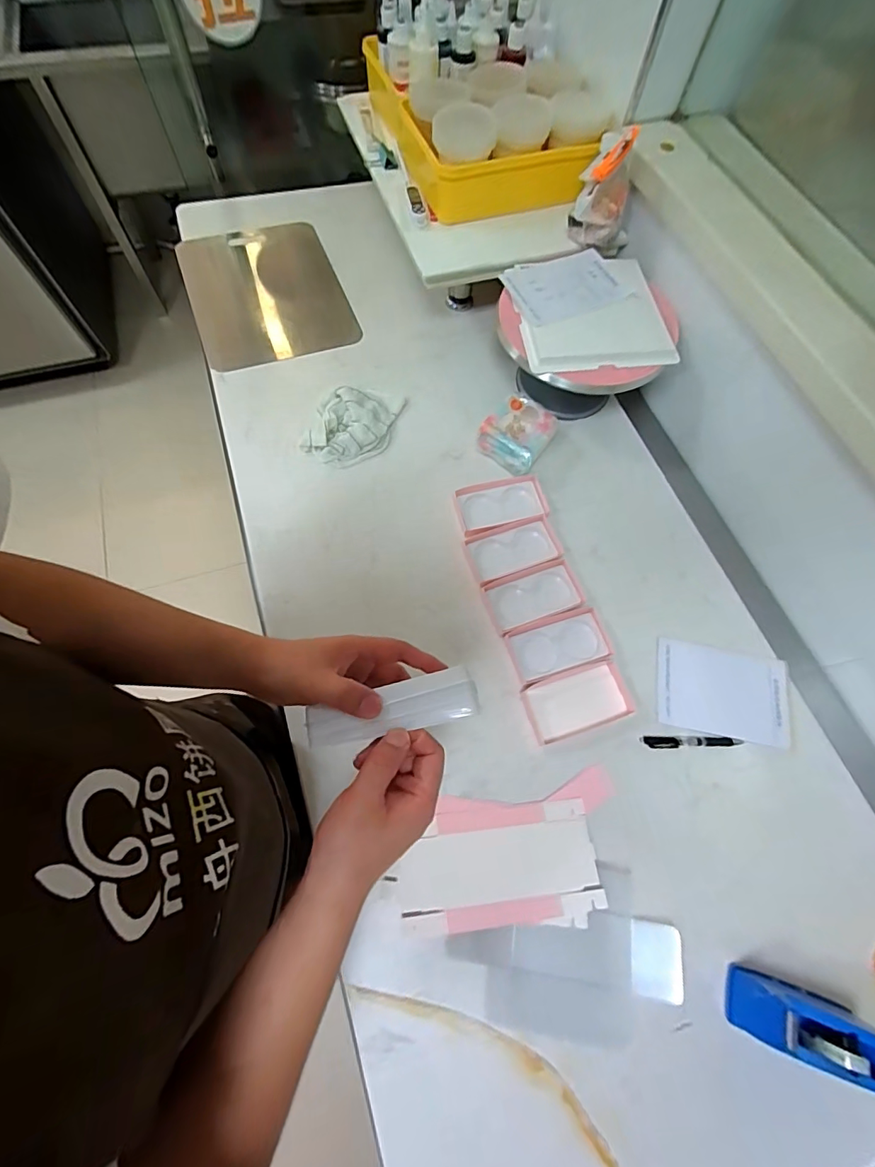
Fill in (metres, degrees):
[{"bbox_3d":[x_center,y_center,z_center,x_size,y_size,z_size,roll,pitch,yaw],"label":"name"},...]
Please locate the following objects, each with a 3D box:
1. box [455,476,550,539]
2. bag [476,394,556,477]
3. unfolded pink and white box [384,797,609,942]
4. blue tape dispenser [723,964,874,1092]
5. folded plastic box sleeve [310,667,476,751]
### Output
[{"bbox_3d":[0.106,-0.130,0.777,0.145,0.020,0.089,-14,68,-8],"label":"box"},{"bbox_3d":[0.136,-0.257,0.806,0.104,0.063,0.122,34,69,11],"label":"bag"},{"bbox_3d":[0.075,0.351,0.573,0.243,0.016,0.125,-5,67,-5],"label":"unfolded pink and white box"},{"bbox_3d":[0.404,0.478,0.496,0.144,0.089,0.061,15,67,4],"label":"blue tape dispenser"},{"bbox_3d":[-0.036,0.099,0.361,0.134,0.006,0.037,-15,68,1],"label":"folded plastic box sleeve"}]

